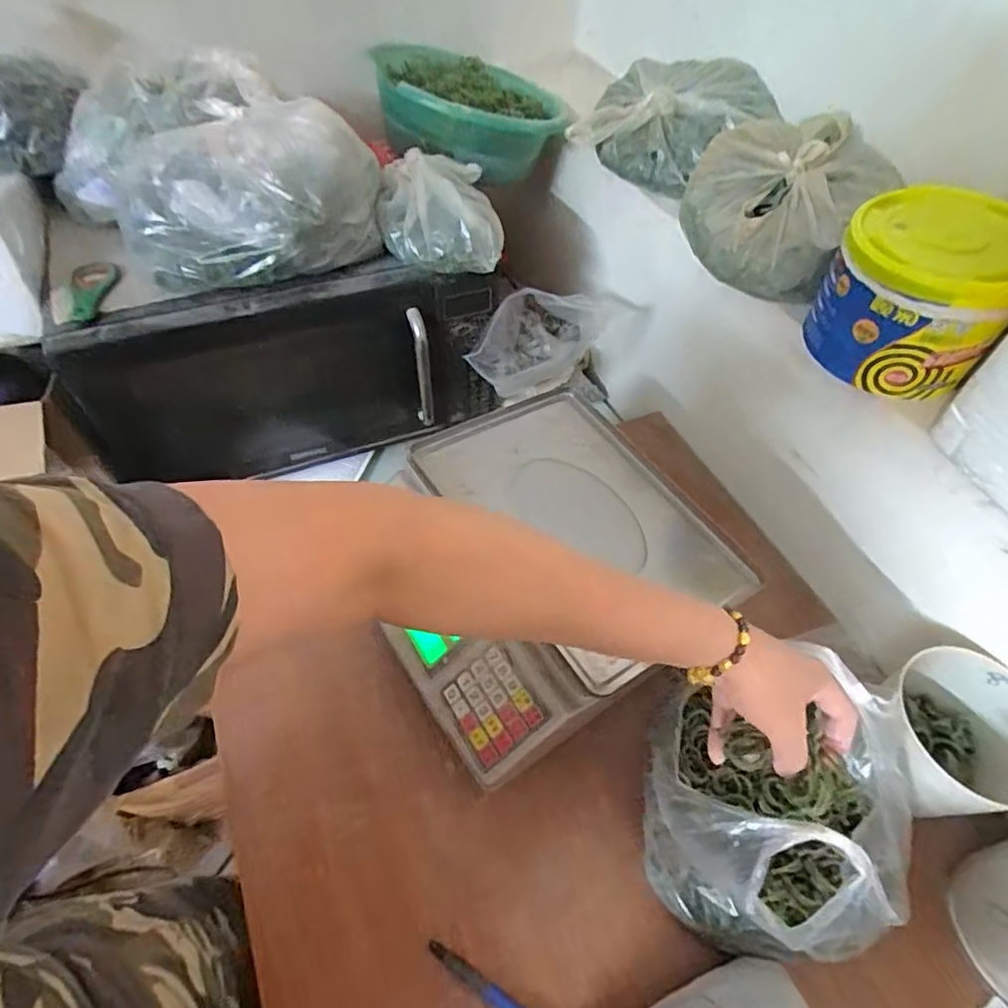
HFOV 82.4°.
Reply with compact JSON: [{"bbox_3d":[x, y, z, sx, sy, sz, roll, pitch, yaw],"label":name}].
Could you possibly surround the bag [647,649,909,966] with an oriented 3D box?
[{"bbox_3d":[0.205,0.213,0.404,0.179,0.164,0.164,2,52,-3],"label":"bag"}]

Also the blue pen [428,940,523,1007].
[{"bbox_3d":[-0.002,0.354,0.411,0.121,0.009,0.012,27,55,16],"label":"blue pen"}]

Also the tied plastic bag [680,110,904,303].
[{"bbox_3d":[0.257,-0.283,0.545,0.175,0.097,0.146,21,54,12],"label":"tied plastic bag"}]

